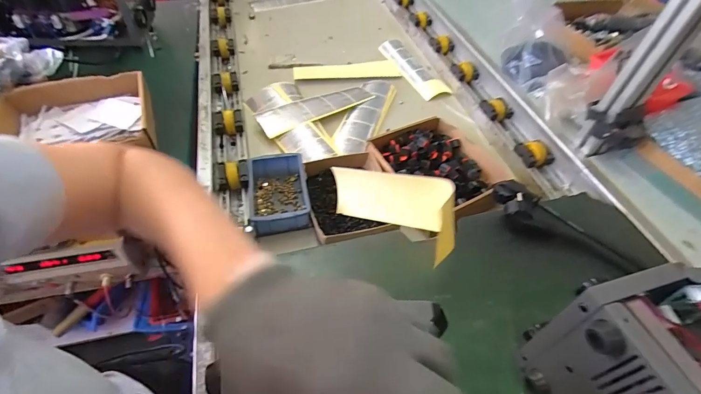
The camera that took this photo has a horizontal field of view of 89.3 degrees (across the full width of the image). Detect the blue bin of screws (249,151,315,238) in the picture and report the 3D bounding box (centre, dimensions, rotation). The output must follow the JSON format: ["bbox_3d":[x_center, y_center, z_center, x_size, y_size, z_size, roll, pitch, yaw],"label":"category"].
[{"bbox_3d":[-0.122,-0.008,0.606,0.095,0.051,0.145,-6,51,-8],"label":"blue bin of screws"}]

